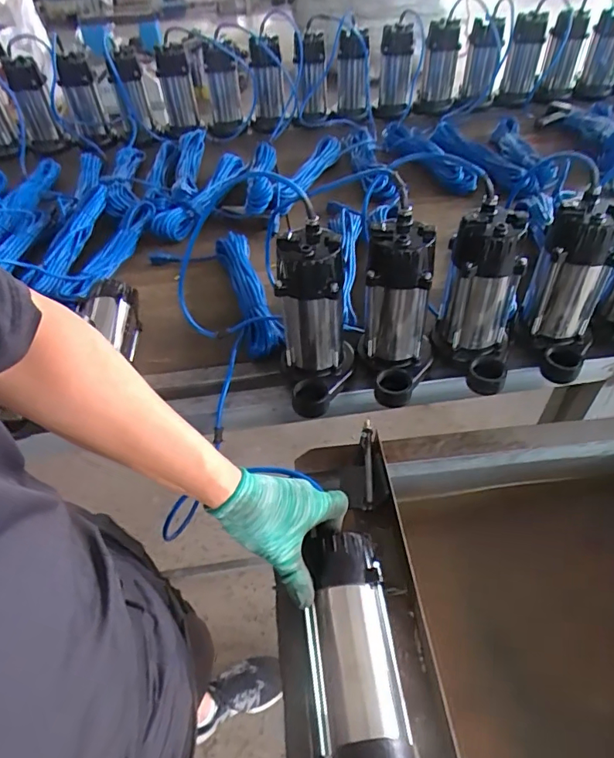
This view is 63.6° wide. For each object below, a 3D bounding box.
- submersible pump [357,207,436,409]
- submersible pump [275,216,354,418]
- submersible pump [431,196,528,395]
[{"bbox_3d":[0.131,-0.089,0.719,0.099,0.231,0.165,5,47,8],"label":"submersible pump"},{"bbox_3d":[0.014,-0.074,0.711,0.112,0.230,0.156,-3,47,0],"label":"submersible pump"},{"bbox_3d":[0.268,-0.109,0.730,0.093,0.231,0.164,-21,49,-15],"label":"submersible pump"}]

